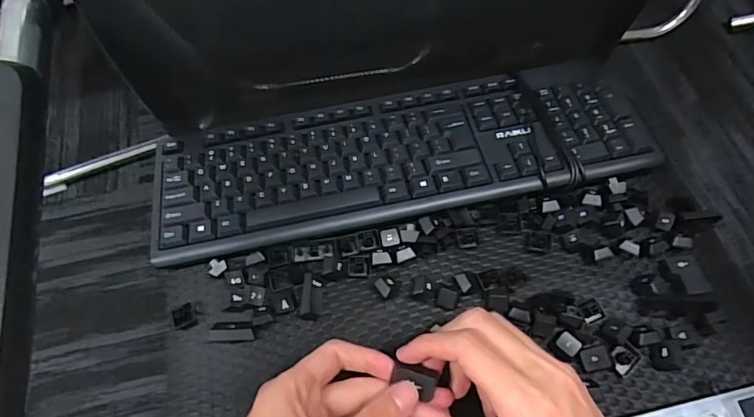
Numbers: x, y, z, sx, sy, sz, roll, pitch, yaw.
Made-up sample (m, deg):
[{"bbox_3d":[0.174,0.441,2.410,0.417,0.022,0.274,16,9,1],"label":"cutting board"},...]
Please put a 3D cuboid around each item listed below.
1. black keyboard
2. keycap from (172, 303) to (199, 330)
[{"bbox_3d":[0.019,-0.051,0.440,0.429,0.018,0.129,-11,64,-4],"label":"black keyboard"},{"bbox_3d":[-0.152,0.086,0.385,0.016,0.011,0.017,-25,65,-11],"label":"keycap"}]

